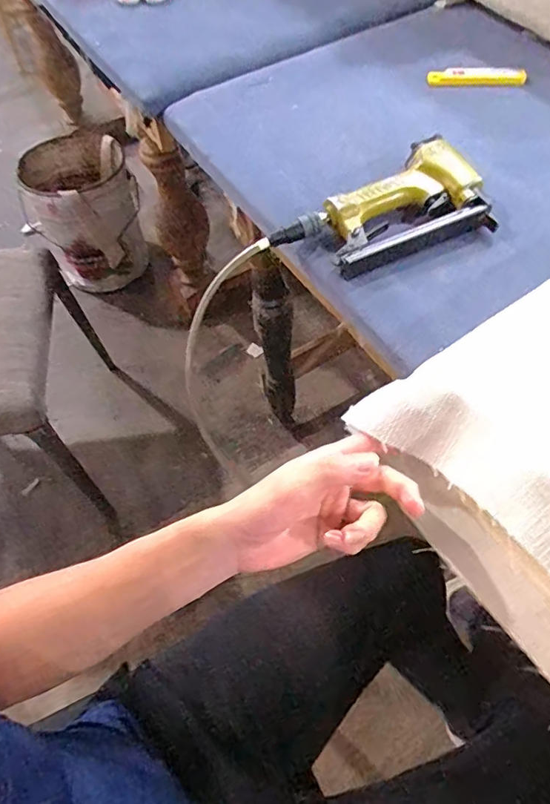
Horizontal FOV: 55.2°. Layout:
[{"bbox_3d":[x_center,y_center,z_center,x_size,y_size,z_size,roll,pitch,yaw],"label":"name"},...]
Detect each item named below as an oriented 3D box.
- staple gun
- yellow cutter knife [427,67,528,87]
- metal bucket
[{"bbox_3d":[0.140,-0.221,0.592,0.189,0.040,0.136,-19,57,-7],"label":"staple gun"},{"bbox_3d":[0.290,-0.466,0.754,0.137,0.020,0.026,-1,57,4],"label":"yellow cutter knife"},{"bbox_3d":[-0.575,-0.571,1.587,0.304,0.403,0.304,-2,57,3],"label":"metal bucket"}]

